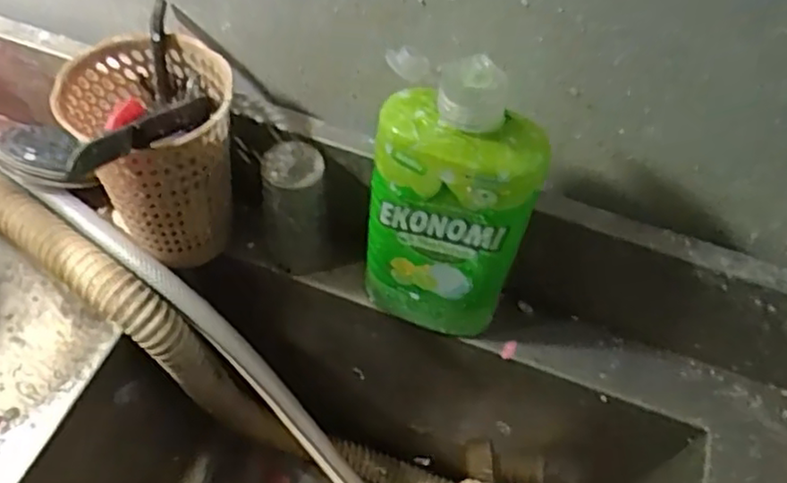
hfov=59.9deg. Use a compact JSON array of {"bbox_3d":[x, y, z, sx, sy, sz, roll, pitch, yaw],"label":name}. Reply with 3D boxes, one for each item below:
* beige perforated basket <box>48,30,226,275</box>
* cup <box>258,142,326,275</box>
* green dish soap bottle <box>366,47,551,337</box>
[{"bbox_3d":[-0.155,-0.057,0.466,0.098,0.139,0.098,-21,60,-19],"label":"beige perforated basket"},{"bbox_3d":[-0.074,-0.020,0.486,0.047,0.101,0.044,3,55,-4],"label":"cup"},{"bbox_3d":[0.031,-0.019,0.415,0.098,0.207,0.043,16,55,6],"label":"green dish soap bottle"}]

